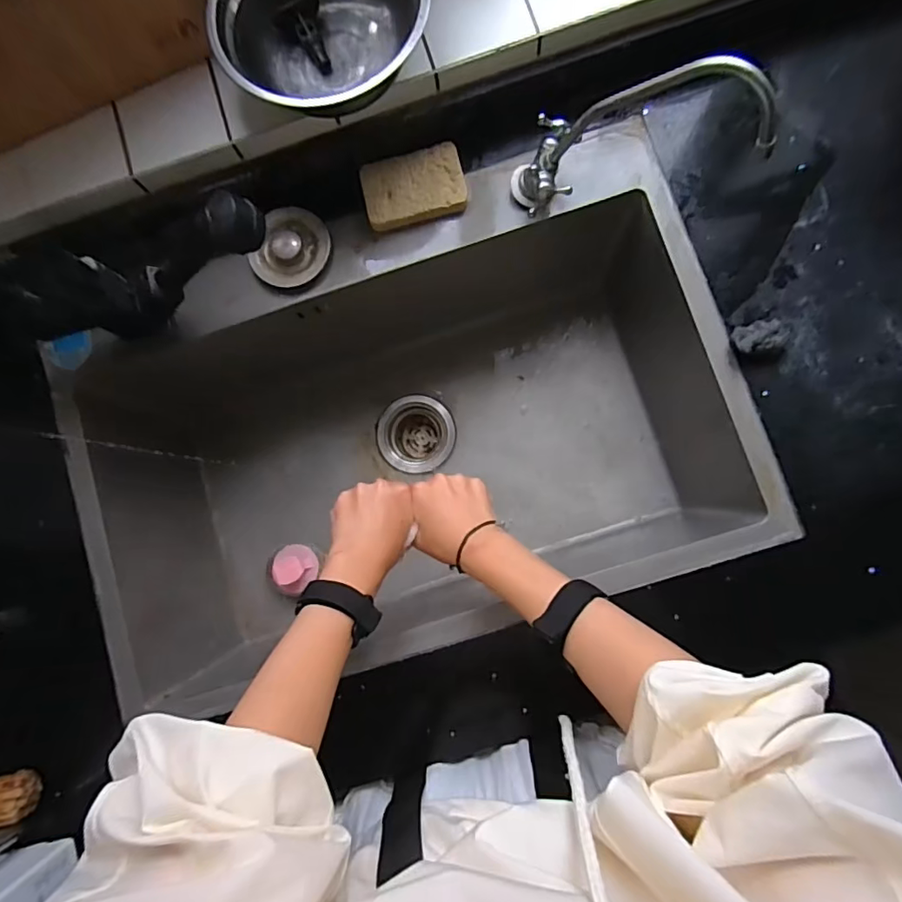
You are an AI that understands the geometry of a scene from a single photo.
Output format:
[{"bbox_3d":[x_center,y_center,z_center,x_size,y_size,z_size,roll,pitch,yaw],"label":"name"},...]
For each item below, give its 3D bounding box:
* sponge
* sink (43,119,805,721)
[{"bbox_3d":[-0.038,-0.271,0.544,0.103,0.022,0.066,-13,83,3],"label":"sponge"},{"bbox_3d":[-0.047,-0.015,0.639,0.679,0.229,0.435,-18,83,2],"label":"sink"}]

